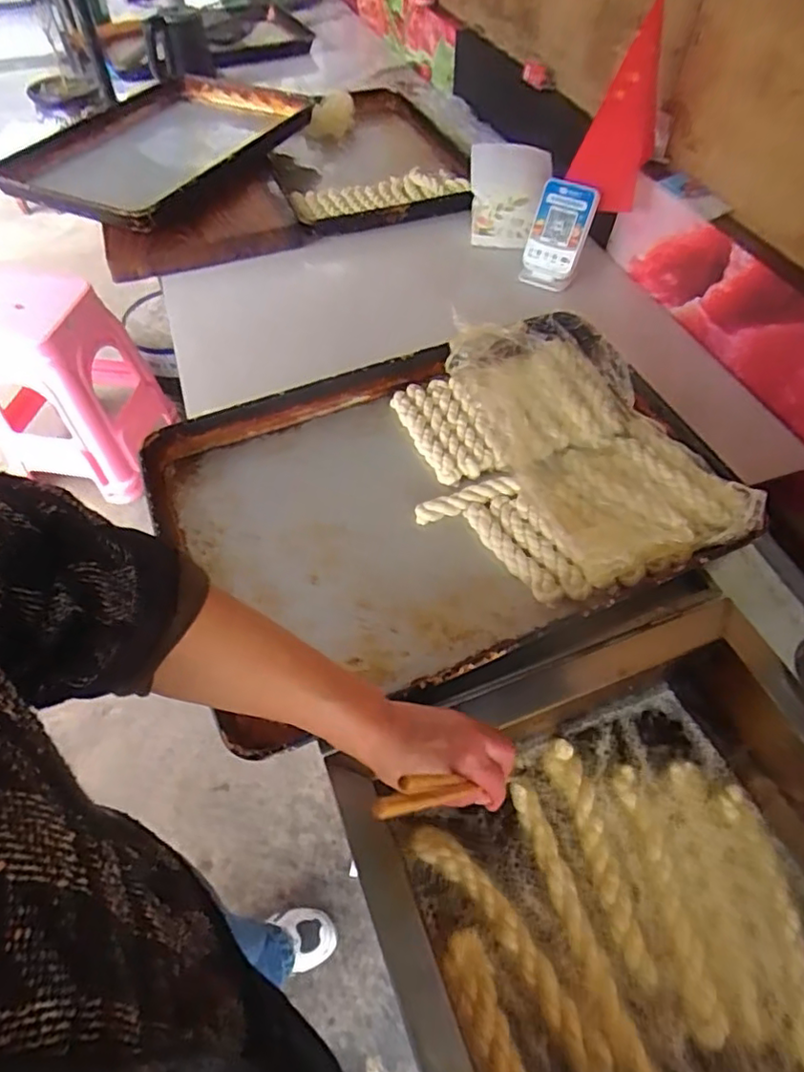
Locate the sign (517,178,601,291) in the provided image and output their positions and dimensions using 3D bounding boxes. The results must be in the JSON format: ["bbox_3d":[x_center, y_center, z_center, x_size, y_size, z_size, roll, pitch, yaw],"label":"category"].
[{"bbox_3d":[0.263,-0.507,1.030,0.101,0.154,0.068,14,55,10],"label":"sign"}]

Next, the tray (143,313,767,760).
[{"bbox_3d":[0.046,-0.056,0.696,0.588,0.062,0.406,-20,57,-14],"label":"tray"}]

